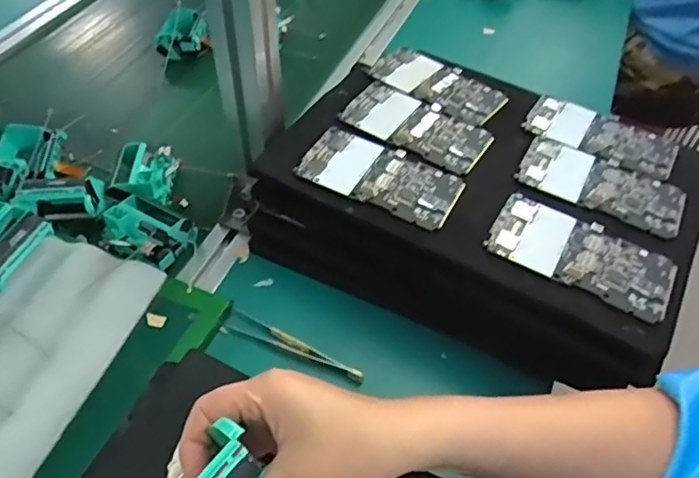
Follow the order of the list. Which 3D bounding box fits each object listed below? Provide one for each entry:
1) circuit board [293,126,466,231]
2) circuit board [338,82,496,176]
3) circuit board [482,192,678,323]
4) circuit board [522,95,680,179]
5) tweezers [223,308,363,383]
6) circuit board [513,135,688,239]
[{"bbox_3d":[0.026,-0.053,0.487,0.131,0.007,0.066,24,53,17],"label":"circuit board"},{"bbox_3d":[0.061,-0.105,0.531,0.133,0.007,0.069,31,55,21],"label":"circuit board"},{"bbox_3d":[0.175,0.011,0.440,0.132,0.010,0.065,25,53,17],"label":"circuit board"},{"bbox_3d":[0.233,-0.100,0.538,0.133,0.010,0.067,27,54,19],"label":"circuit board"},{"bbox_3d":[-0.047,0.090,0.492,0.127,0.010,0.019,22,52,15],"label":"tweezers"},{"bbox_3d":[0.212,-0.046,0.491,0.133,0.007,0.066,28,54,19],"label":"circuit board"}]

